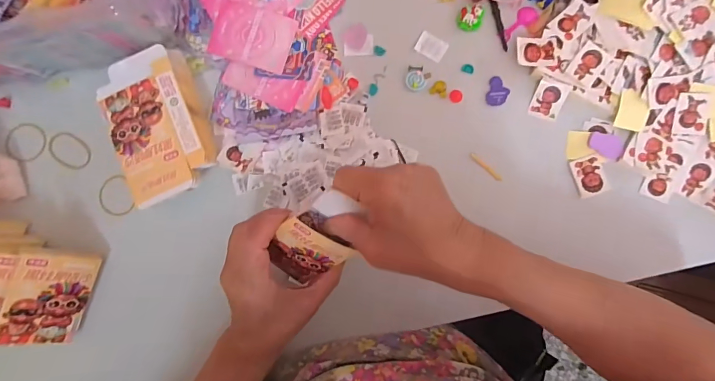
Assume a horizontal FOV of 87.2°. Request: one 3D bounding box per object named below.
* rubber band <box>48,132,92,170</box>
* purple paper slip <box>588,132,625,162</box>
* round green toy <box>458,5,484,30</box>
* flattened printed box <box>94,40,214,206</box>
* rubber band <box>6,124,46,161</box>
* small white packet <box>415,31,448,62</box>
[{"bbox_3d":[-0.314,-0.044,0.410,0.051,0.004,0.036,28,92,3],"label":"rubber band"},{"bbox_3d":[0.259,-0.048,0.388,0.035,0.004,0.024,31,90,2],"label":"purple paper slip"},{"bbox_3d":[0.120,-0.183,0.397,0.024,0.004,0.028,9,89,1],"label":"round green toy"},{"bbox_3d":[-0.202,-0.065,0.387,0.087,0.042,0.145,-25,88,1],"label":"flattened printed box"},{"bbox_3d":[-0.365,-0.053,0.414,0.046,0.007,0.042,0,88,3],"label":"rubber band"},{"bbox_3d":[0.080,-0.155,0.404,0.031,0.004,0.024,30,90,2],"label":"small white packet"}]

